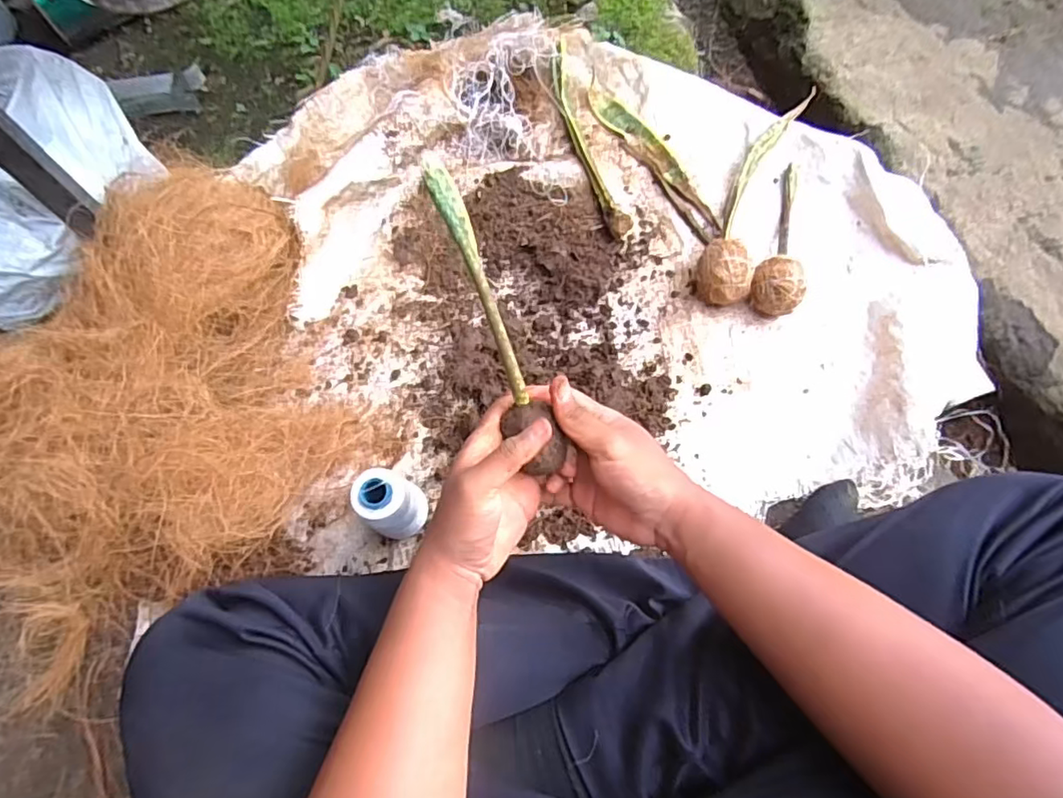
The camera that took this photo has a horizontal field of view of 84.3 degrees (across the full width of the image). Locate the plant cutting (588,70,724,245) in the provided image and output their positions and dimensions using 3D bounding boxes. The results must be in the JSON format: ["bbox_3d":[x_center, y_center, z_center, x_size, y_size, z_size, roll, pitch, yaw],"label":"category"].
[{"bbox_3d":[0.155,-0.306,0.738,0.045,0.014,0.271,-30,72,-10],"label":"plant cutting"}]

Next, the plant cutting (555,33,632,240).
[{"bbox_3d":[0.069,-0.334,0.739,0.033,0.030,0.304,-15,70,-5],"label":"plant cutting"}]

